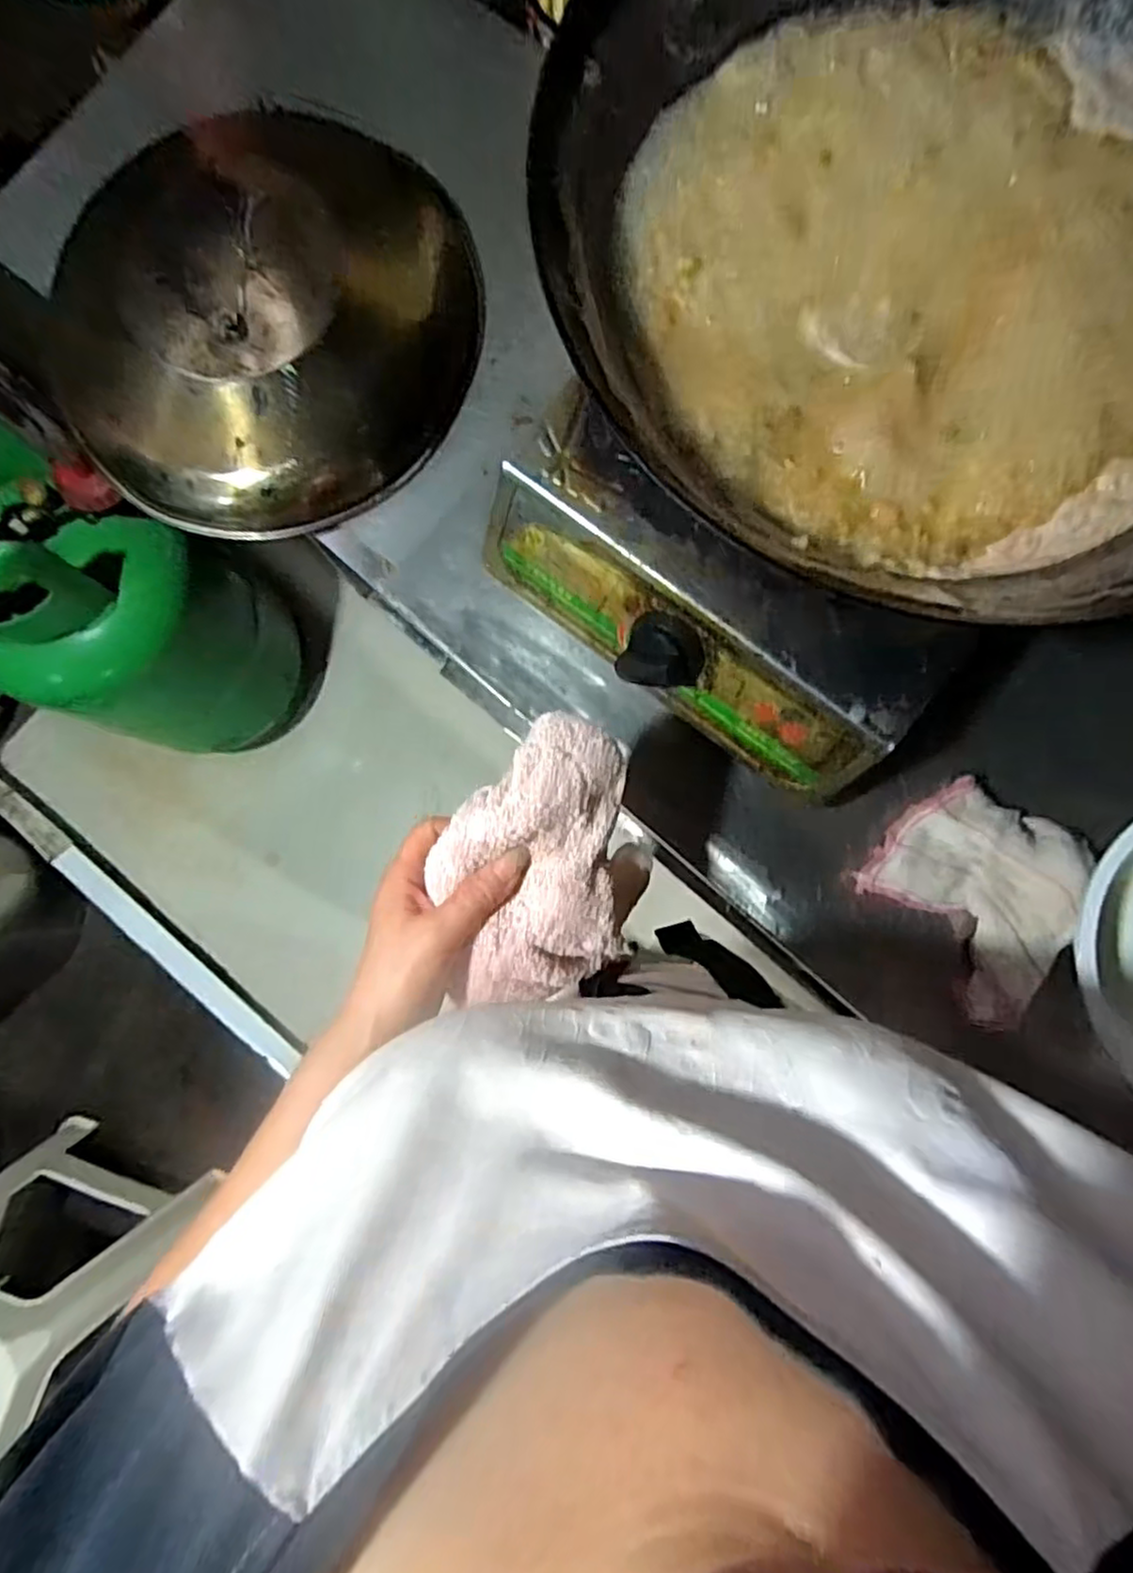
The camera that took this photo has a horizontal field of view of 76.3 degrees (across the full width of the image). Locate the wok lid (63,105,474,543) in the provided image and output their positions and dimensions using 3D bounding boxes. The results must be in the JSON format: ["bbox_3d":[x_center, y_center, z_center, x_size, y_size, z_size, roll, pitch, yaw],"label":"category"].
[{"bbox_3d":[-0.224,-0.335,0.539,0.320,0.080,0.272,-12,83,0],"label":"wok lid"}]

